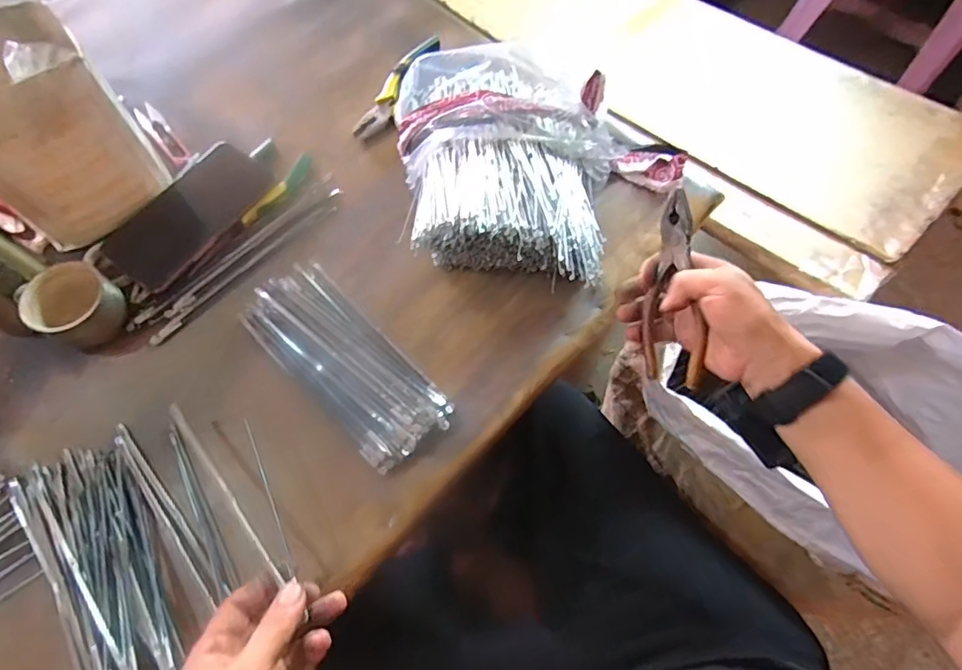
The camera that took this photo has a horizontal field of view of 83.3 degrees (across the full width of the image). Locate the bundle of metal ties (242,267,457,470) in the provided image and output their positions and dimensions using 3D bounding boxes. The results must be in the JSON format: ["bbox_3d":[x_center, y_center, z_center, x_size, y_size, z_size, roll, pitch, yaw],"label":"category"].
[{"bbox_3d":[-0.115,0.019,0.451,0.079,0.024,0.195,-40,73,-17],"label":"bundle of metal ties"}]

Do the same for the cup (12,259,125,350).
[{"bbox_3d":[-0.338,-0.024,0.454,0.061,0.044,0.060,1,66,-1],"label":"cup"}]

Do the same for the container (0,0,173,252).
[{"bbox_3d":[-0.361,-0.164,0.455,0.118,0.153,0.095,-38,73,-16],"label":"container"}]

